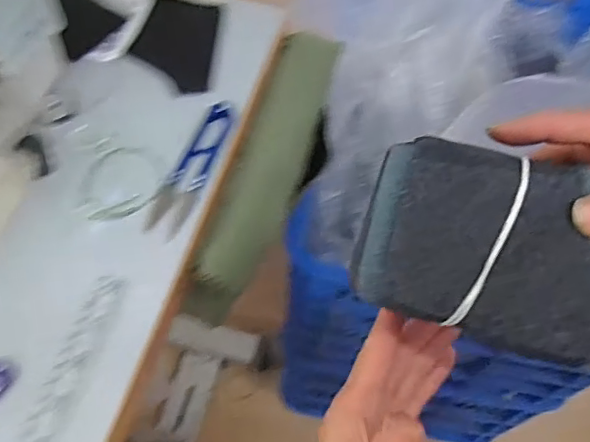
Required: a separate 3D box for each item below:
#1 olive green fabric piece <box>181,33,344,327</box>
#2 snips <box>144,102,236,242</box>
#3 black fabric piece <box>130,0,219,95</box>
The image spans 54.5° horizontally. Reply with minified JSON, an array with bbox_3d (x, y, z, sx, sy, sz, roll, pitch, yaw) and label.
[{"bbox_3d":[-0.018,-0.046,0.462,0.050,0.035,0.277,15,61,6],"label":"olive green fabric piece"},{"bbox_3d":[-0.074,-0.041,0.422,0.027,0.009,0.117,21,61,9],"label":"snips"},{"bbox_3d":[-0.101,-0.152,0.488,0.064,0.004,0.112,3,57,-3],"label":"black fabric piece"}]

